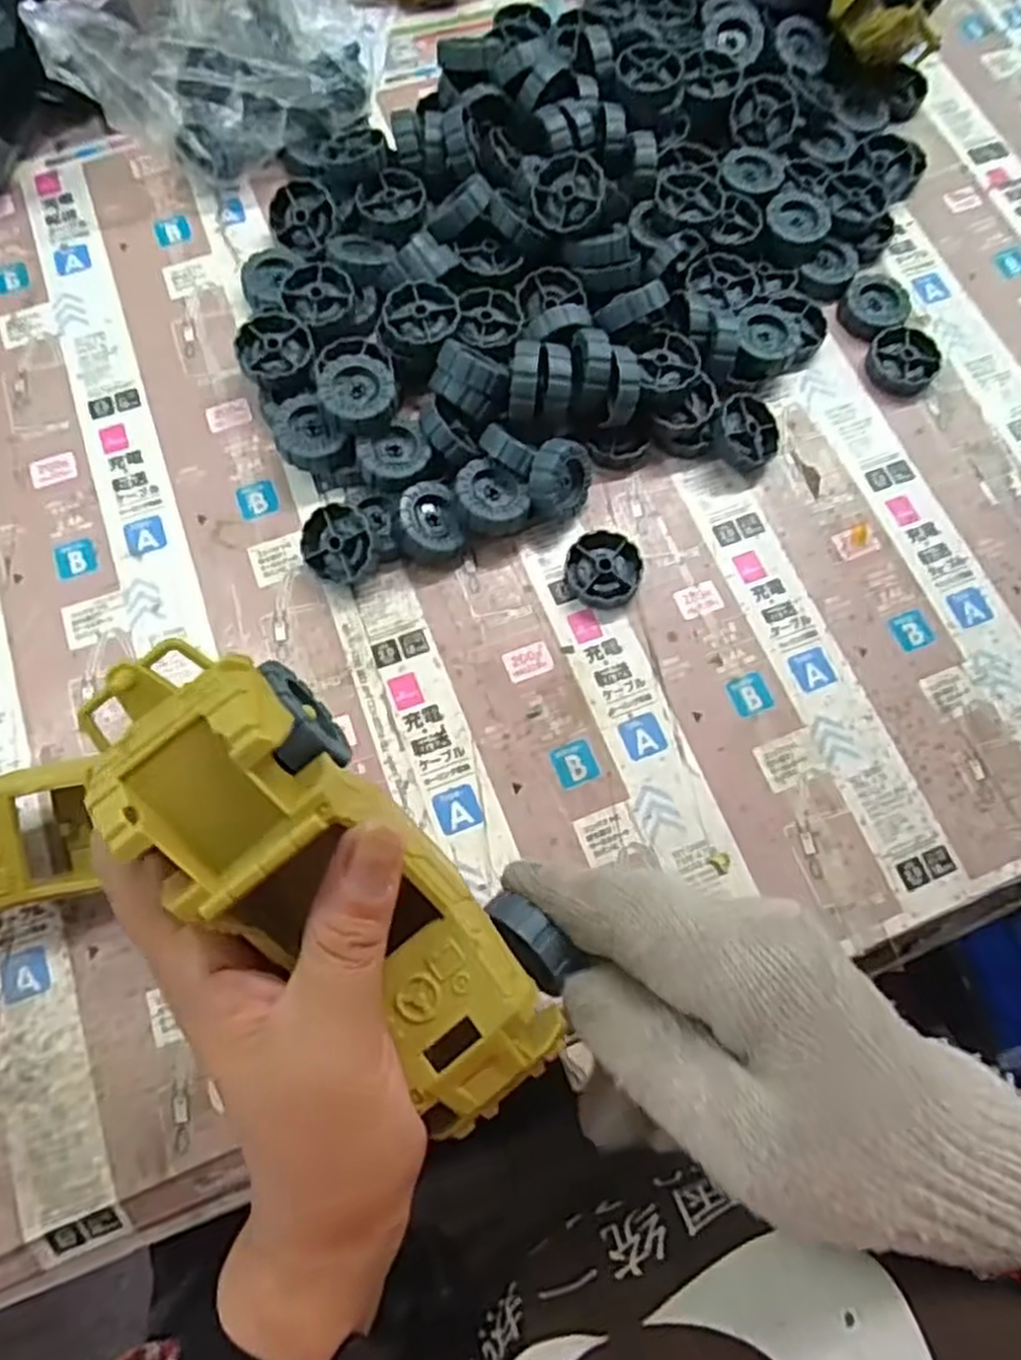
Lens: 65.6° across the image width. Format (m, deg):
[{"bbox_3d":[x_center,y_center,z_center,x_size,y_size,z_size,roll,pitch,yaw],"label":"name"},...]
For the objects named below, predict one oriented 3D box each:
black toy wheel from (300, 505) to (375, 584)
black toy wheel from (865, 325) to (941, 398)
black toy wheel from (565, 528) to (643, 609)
[{"bbox_3d":[-0.083,-0.066,0.389,0.037,0.011,0.037,1,95,17],"label":"black toy wheel"},{"bbox_3d":[0.226,-0.183,0.450,0.044,0.011,0.038,-36,75,-11],"label":"black toy wheel"},{"bbox_3d":[0.047,-0.056,0.401,0.037,0.014,0.038,0,71,0],"label":"black toy wheel"}]

